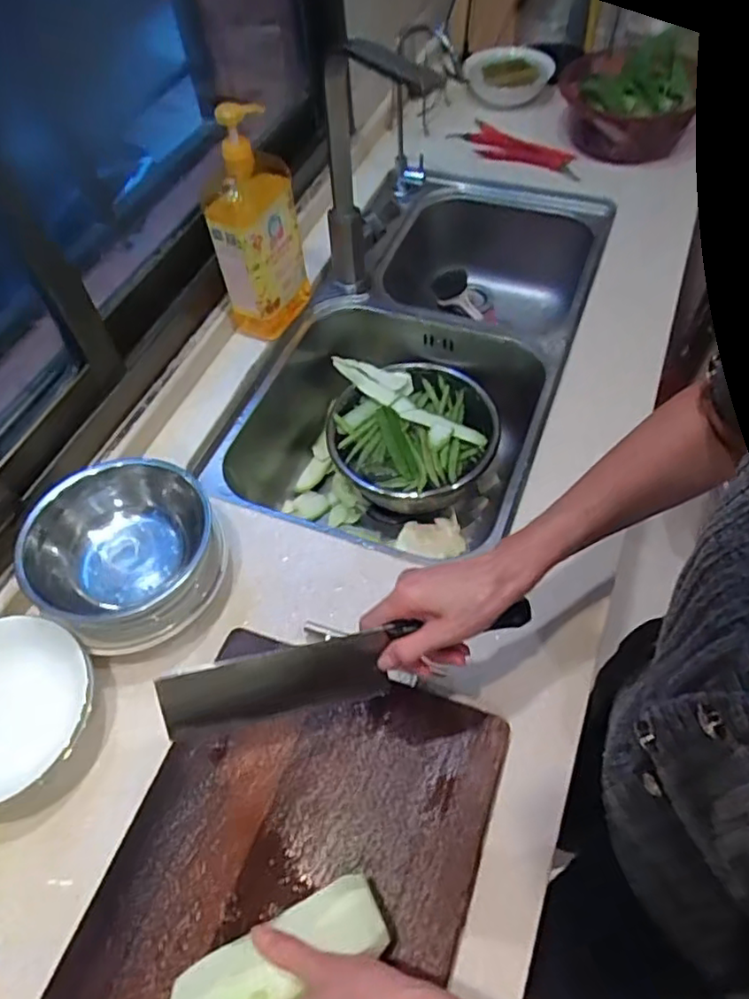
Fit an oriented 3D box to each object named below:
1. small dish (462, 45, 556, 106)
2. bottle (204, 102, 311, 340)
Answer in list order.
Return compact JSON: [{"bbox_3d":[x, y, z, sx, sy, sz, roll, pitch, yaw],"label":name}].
[{"bbox_3d":[0.269,-0.861,1.281,0.222,0.018,0.119,-32,91,-21],"label":"small dish"},{"bbox_3d":[-0.150,-0.352,0.833,0.067,0.286,0.124,27,62,20],"label":"bottle"}]

